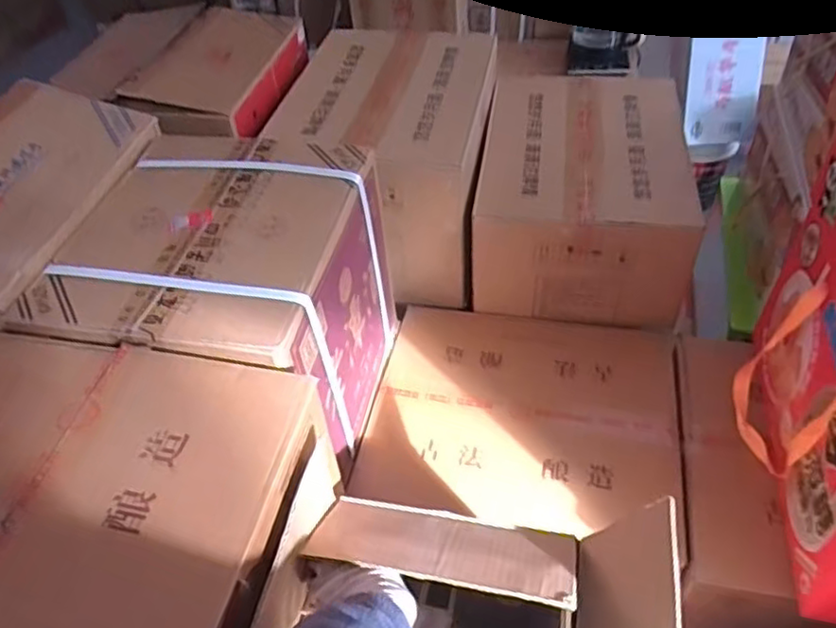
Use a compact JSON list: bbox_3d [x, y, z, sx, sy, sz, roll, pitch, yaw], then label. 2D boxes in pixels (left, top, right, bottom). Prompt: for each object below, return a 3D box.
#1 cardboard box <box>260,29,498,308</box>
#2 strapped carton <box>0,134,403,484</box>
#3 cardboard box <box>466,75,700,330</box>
[{"bbox_3d":[-0.041,-0.271,1.135,0.309,0.255,0.447,5,46,10],"label":"cardboard box"},{"bbox_3d":[-0.220,-0.004,0.844,0.314,0.304,0.385,4,46,9],"label":"strapped carton"},{"bbox_3d":[0.271,-0.208,1.111,0.307,0.194,0.440,4,46,10],"label":"cardboard box"}]

